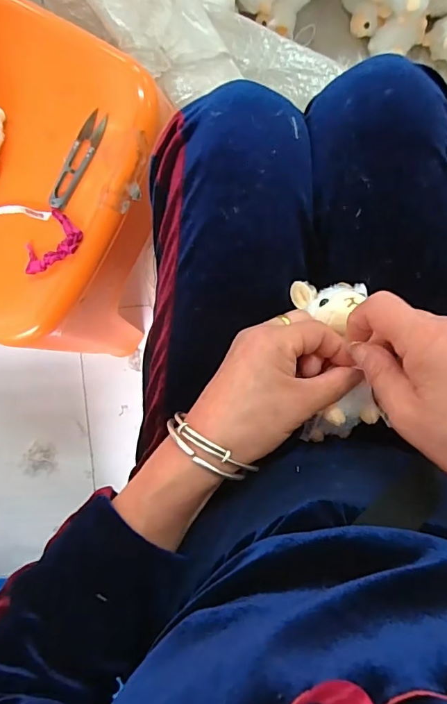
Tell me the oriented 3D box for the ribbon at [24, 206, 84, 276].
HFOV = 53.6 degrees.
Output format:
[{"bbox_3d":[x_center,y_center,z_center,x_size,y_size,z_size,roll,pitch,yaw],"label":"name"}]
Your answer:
[{"bbox_3d":[-0.177,-0.106,0.448,0.046,0.018,0.067,41,96,-1],"label":"ribbon"}]

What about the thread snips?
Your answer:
[{"bbox_3d":[-0.149,-0.194,0.450,0.024,0.005,0.103,30,96,0],"label":"thread snips"}]

